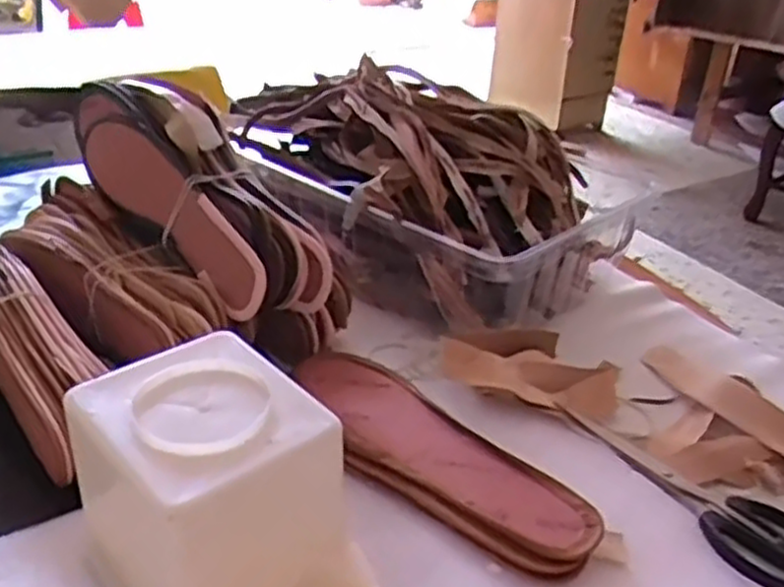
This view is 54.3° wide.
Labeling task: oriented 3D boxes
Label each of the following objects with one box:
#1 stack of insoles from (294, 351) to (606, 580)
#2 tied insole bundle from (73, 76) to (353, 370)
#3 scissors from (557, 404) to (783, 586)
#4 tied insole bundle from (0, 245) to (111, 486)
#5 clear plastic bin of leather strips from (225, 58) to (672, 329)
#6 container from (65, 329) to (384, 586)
[{"bbox_3d":[0.018,0.102,0.501,0.077,0.018,0.246,-22,39,-37],"label":"stack of insoles"},{"bbox_3d":[-0.152,-0.073,0.610,0.289,0.099,0.096,44,47,20],"label":"tied insole bundle"},{"bbox_3d":[0.198,0.125,0.507,0.073,0.013,0.184,-16,36,-29],"label":"scissors"},{"bbox_3d":[-0.254,0.040,0.533,0.060,0.081,0.222,-23,40,-37],"label":"tied insole bundle"},{"bbox_3d":[0.021,-0.118,0.750,0.264,0.141,0.404,-22,39,-37],"label":"clear plastic bin of leather strips"},{"bbox_3d":[-0.072,0.121,0.368,0.110,0.115,0.189,-18,37,-33],"label":"container"}]

